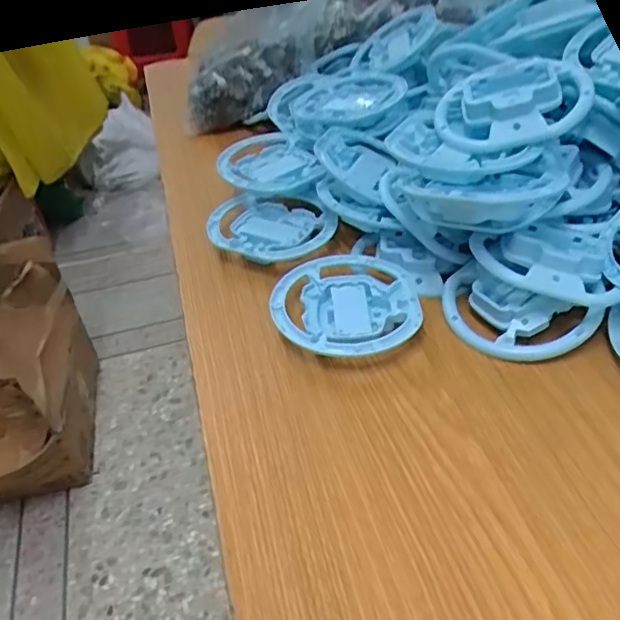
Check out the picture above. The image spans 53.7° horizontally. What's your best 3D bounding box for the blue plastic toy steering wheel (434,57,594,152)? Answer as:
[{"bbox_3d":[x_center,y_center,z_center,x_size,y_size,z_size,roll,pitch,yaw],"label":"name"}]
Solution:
[{"bbox_3d":[0.137,-0.142,0.420,0.099,0.031,0.076,-6,61,24],"label":"blue plastic toy steering wheel"}]

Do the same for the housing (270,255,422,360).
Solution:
[{"bbox_3d":[0.025,-0.004,0.437,0.099,0.020,0.110,0,41,4],"label":"housing"}]

